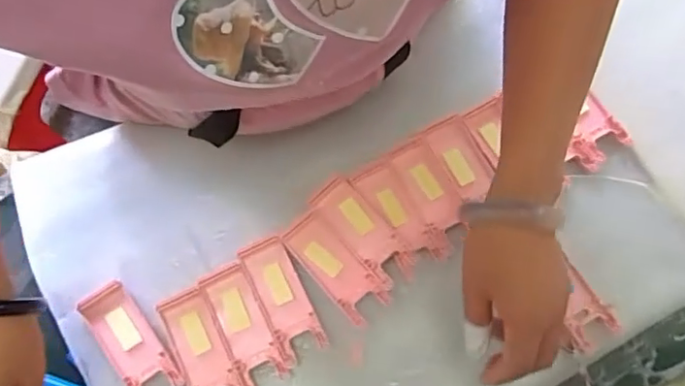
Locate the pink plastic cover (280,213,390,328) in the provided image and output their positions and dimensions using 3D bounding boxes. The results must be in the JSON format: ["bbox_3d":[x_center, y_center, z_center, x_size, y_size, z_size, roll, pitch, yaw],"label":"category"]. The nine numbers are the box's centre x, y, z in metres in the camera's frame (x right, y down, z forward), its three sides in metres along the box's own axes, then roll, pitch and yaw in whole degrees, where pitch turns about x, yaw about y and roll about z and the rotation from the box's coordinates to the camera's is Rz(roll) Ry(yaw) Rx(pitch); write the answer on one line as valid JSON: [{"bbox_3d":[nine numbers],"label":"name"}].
[{"bbox_3d":[-0.006,0.063,0.469,0.039,0.006,0.098,-41,78,-9],"label":"pink plastic cover"}]

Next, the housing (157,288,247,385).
[{"bbox_3d":[-0.113,0.129,0.449,0.043,0.009,0.101,-26,76,-6],"label":"housing"}]

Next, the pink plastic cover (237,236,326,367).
[{"bbox_3d":[-0.051,0.087,0.458,0.038,0.004,0.100,-25,76,-5],"label":"pink plastic cover"}]

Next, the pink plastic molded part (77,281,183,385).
[{"bbox_3d":[-0.172,0.121,0.447,0.037,0.014,0.101,-38,77,-8],"label":"pink plastic molded part"}]

